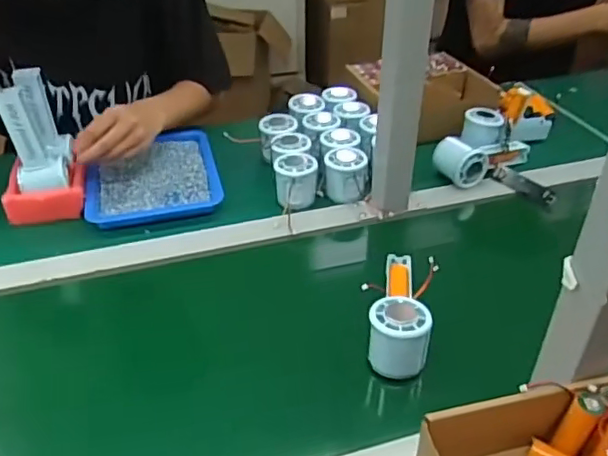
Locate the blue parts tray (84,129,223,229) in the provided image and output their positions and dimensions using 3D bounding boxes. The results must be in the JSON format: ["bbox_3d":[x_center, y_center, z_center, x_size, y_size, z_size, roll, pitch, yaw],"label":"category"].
[{"bbox_3d":[-0.216,-0.077,0.825,0.176,0.021,0.203,-9,38,-11],"label":"blue parts tray"}]

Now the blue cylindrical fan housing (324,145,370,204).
[{"bbox_3d":[0.058,-0.074,0.787,0.058,0.059,0.066,2,37,3],"label":"blue cylindrical fan housing"}]

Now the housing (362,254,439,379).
[{"bbox_3d":[0.097,0.076,0.585,0.064,0.056,0.165,9,38,11],"label":"housing"}]

